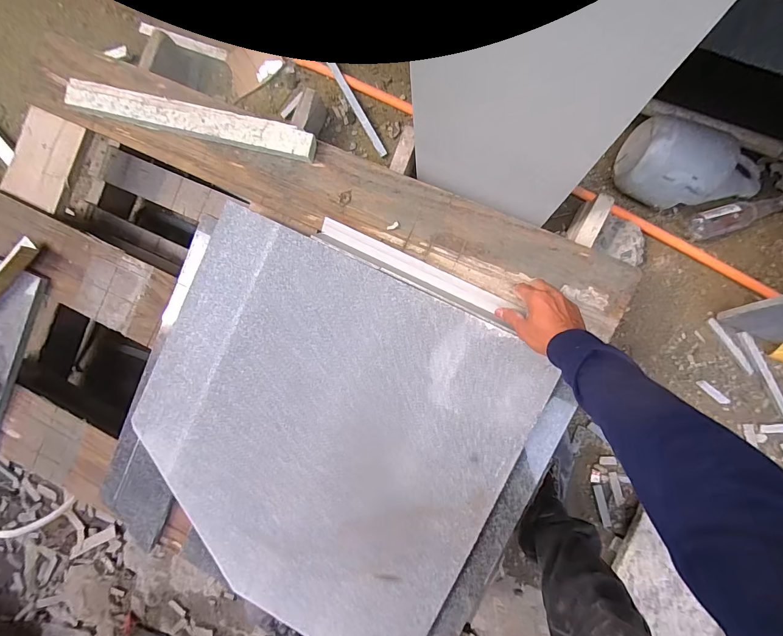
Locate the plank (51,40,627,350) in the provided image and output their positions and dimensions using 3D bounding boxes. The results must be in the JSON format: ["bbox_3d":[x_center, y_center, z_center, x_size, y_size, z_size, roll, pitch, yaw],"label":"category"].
[{"bbox_3d":[-0.131,-0.233,0.614,1.071,0.029,0.142,25,93,7],"label":"plank"}]

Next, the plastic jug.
[{"bbox_3d":[0.561,-0.266,0.677,0.257,0.126,0.122,32,95,6],"label":"plastic jug"}]

